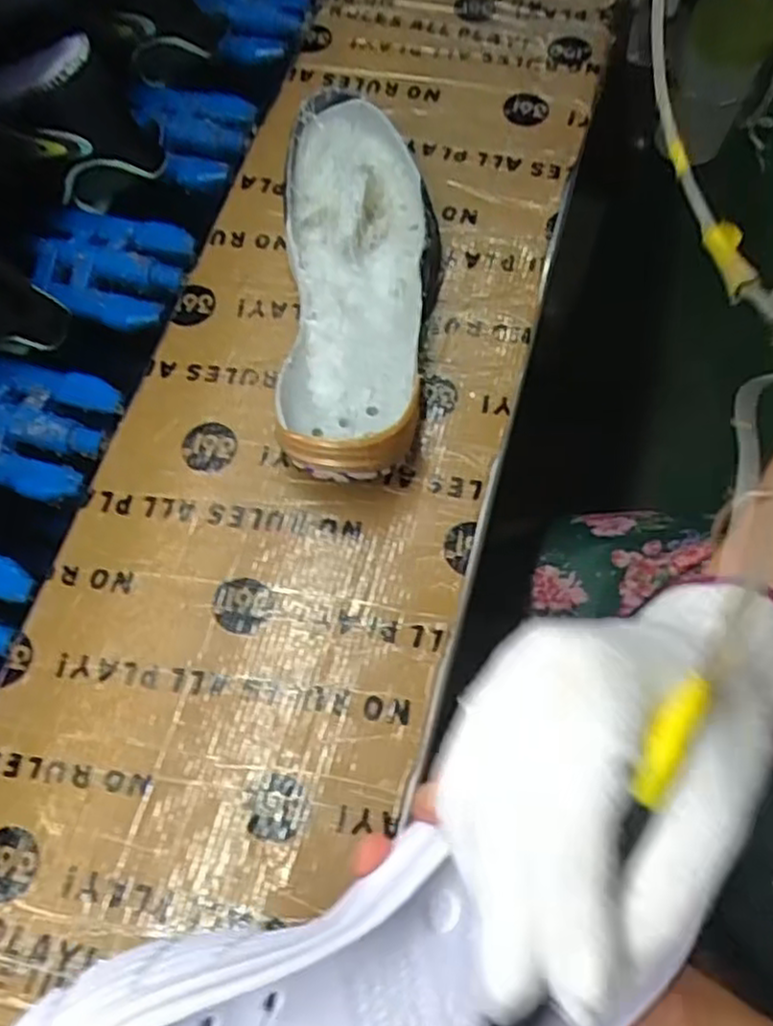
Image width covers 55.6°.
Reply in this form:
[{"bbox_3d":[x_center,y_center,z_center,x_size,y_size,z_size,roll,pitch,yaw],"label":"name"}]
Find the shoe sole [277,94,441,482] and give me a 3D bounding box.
[{"bbox_3d":[-0.014,-0.133,0.451,0.097,0.059,0.256,-1,70,1],"label":"shoe sole"}]

